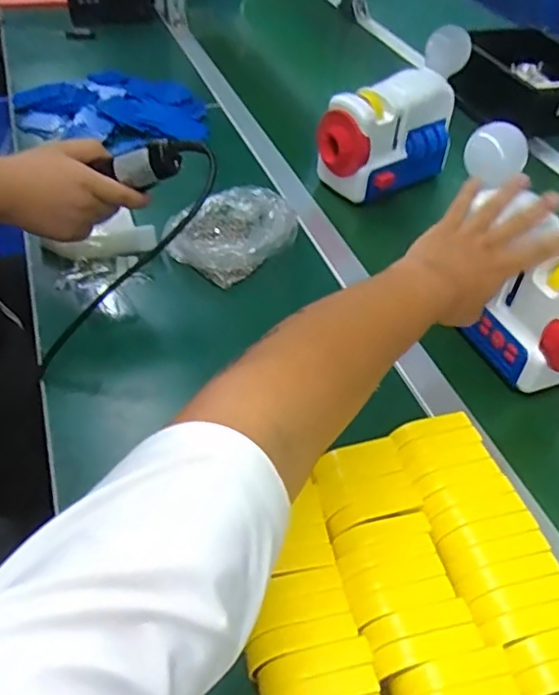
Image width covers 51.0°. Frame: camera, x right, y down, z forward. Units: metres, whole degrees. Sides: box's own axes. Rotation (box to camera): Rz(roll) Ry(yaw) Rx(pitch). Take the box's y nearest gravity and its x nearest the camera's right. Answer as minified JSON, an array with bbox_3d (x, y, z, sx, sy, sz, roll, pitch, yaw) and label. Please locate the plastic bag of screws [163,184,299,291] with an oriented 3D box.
[{"bbox_3d":[-0.052,-0.146,0.736,0.132,0.055,0.153,26,50,20],"label":"plastic bag of screws"}]

